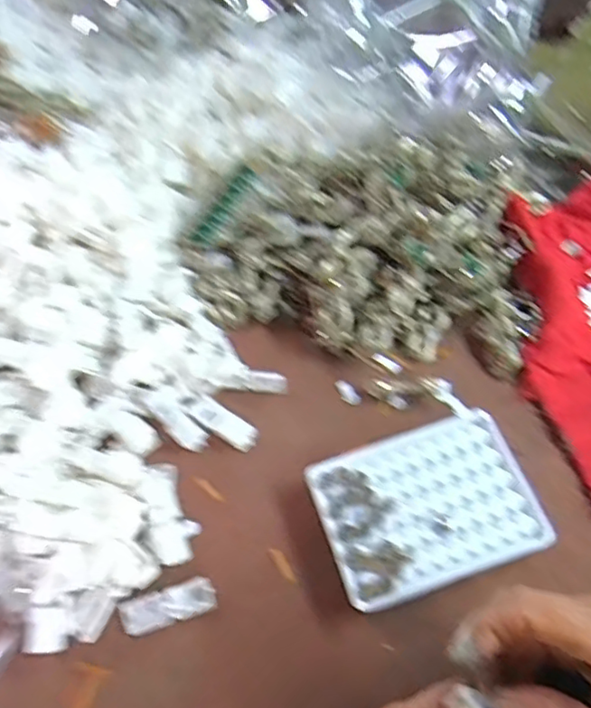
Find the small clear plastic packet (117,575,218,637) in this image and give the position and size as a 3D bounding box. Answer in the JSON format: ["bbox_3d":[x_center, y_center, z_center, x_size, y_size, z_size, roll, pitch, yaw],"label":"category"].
[{"bbox_3d":[-0.082,0.161,0.390,0.060,0.010,0.022,-17,59,-5],"label":"small clear plastic packet"}]

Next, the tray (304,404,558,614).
[{"bbox_3d":[0.083,0.099,0.405,0.131,0.026,0.101,-18,59,-6],"label":"tray"}]

